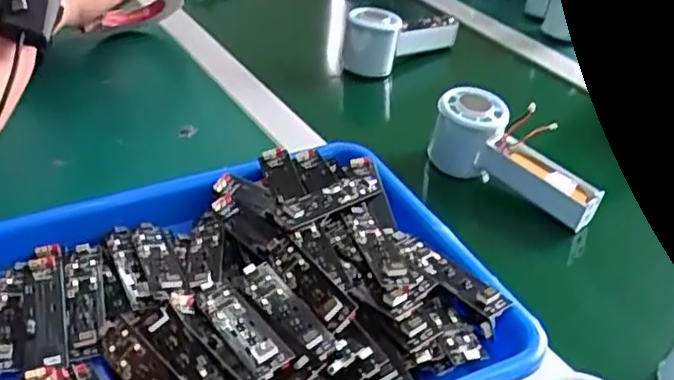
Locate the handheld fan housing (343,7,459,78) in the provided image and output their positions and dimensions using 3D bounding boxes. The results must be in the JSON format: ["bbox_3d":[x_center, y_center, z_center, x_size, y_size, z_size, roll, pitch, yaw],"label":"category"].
[{"bbox_3d":[0.075,-0.176,0.778,0.146,0.071,0.051,-25,45,-34],"label":"handheld fan housing"}]

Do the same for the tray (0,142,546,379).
[{"bbox_3d":[-0.075,0.071,0.411,0.328,0.042,0.241,-14,39,-24],"label":"tray"}]

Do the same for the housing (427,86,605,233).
[{"bbox_3d":[0.151,-0.030,0.565,0.147,0.072,0.042,29,42,30],"label":"housing"}]

